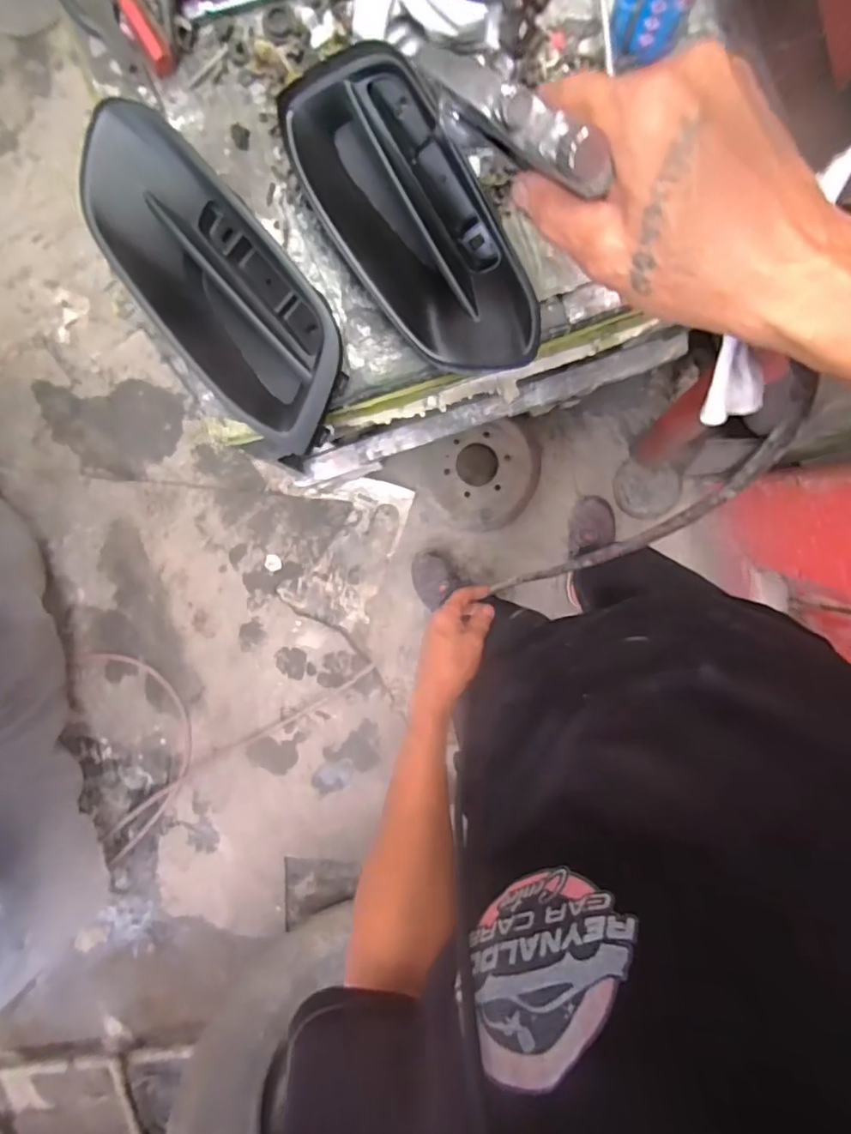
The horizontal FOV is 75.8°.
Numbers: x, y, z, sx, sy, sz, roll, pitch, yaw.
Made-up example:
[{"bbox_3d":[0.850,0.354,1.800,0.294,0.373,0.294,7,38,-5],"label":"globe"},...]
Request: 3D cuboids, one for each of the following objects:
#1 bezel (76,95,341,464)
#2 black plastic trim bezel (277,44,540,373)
[{"bbox_3d":[-0.183,-0.254,0.503,0.133,0.078,0.308,-35,95,8],"label":"bezel"},{"bbox_3d":[-0.006,-0.303,0.493,0.134,0.072,0.297,-37,94,8],"label":"black plastic trim bezel"}]

